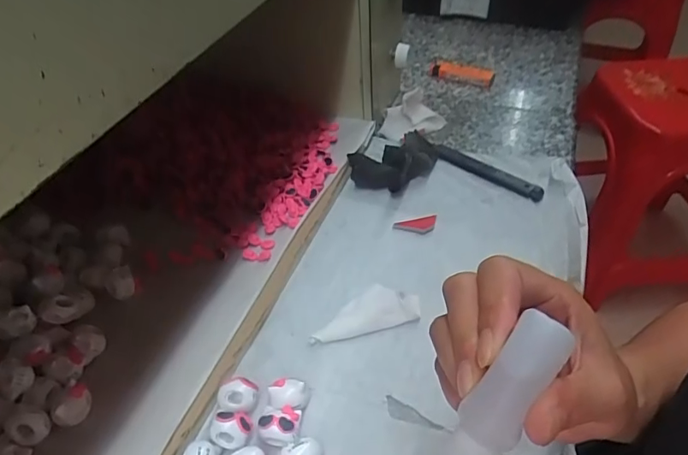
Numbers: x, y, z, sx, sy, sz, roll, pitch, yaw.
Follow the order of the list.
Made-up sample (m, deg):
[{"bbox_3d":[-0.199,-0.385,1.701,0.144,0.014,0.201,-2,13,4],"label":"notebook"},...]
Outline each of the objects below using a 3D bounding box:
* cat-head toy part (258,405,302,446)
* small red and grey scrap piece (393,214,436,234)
[{"bbox_3d":[-0.040,0.123,0.313,0.025,0.019,0.023,0,44,4],"label":"cat-head toy part"},{"bbox_3d":[0.063,-0.002,0.442,0.039,0.004,0.018,-6,62,-10],"label":"small red and grey scrap piece"}]

